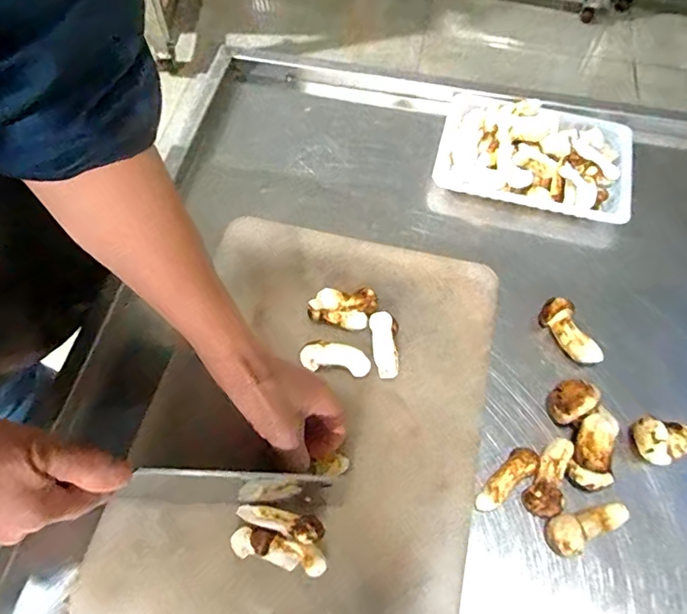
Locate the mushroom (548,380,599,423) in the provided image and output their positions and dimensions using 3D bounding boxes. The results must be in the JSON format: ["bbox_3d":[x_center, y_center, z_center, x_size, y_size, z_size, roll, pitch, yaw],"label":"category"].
[{"bbox_3d":[0.199,0.083,0.446,0.028,0.042,0.030,0,62,-1],"label":"mushroom"}]

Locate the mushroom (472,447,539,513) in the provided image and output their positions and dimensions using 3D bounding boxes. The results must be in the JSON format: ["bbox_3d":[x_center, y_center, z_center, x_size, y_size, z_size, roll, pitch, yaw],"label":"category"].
[{"bbox_3d":[0.135,0.142,0.419,0.066,0.015,0.022,-33,67,-17],"label":"mushroom"}]

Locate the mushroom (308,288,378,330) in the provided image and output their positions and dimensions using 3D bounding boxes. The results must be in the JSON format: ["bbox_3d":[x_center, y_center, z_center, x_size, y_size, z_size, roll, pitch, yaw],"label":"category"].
[{"bbox_3d":[0.001,0.003,0.479,0.064,0.033,0.033,-14,63,-8],"label":"mushroom"}]

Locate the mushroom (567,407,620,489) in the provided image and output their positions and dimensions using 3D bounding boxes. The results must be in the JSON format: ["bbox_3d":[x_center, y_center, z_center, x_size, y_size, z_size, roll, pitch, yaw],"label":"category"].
[{"bbox_3d":[0.208,0.118,0.423,0.030,0.024,0.068,17,81,8],"label":"mushroom"}]

